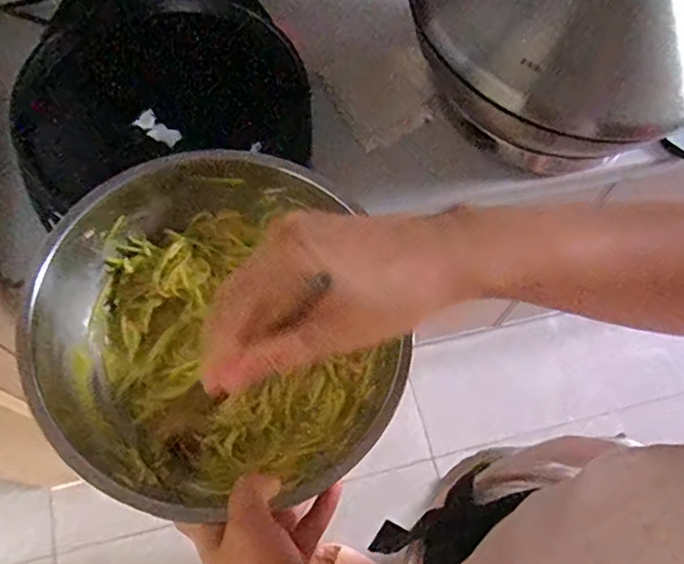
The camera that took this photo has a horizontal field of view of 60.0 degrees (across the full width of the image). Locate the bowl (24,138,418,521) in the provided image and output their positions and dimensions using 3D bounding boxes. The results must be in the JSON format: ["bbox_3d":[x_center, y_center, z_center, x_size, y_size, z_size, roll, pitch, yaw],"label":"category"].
[{"bbox_3d":[-0.085,0.032,0.398,0.207,0.086,0.213,1,66,-2],"label":"bowl"}]

